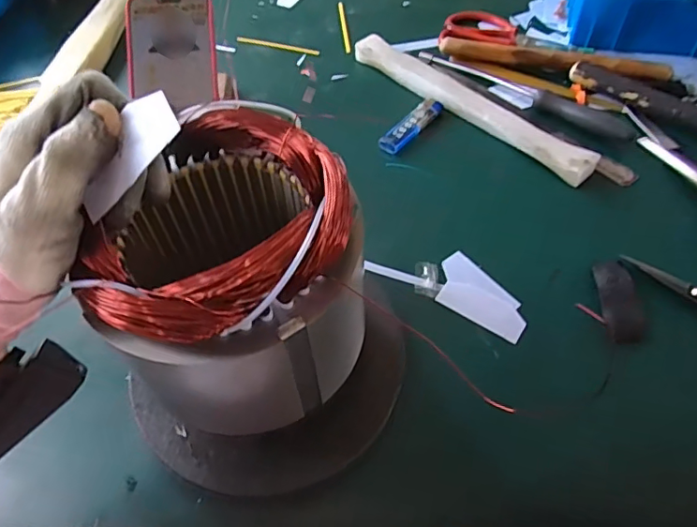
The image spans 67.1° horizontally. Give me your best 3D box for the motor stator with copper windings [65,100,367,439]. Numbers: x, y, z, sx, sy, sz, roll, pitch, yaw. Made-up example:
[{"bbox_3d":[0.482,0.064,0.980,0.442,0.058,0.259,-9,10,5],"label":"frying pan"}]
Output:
[{"bbox_3d":[-0.060,0.017,0.321,0.117,0.160,0.128,-1,53,2],"label":"motor stator with copper windings"}]

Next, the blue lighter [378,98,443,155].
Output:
[{"bbox_3d":[0.065,-0.142,0.544,0.022,0.011,0.087,34,62,24],"label":"blue lighter"}]

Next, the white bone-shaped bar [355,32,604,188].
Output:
[{"bbox_3d":[0.120,-0.172,0.553,0.036,0.014,0.300,-46,61,-7],"label":"white bone-shaped bar"}]

